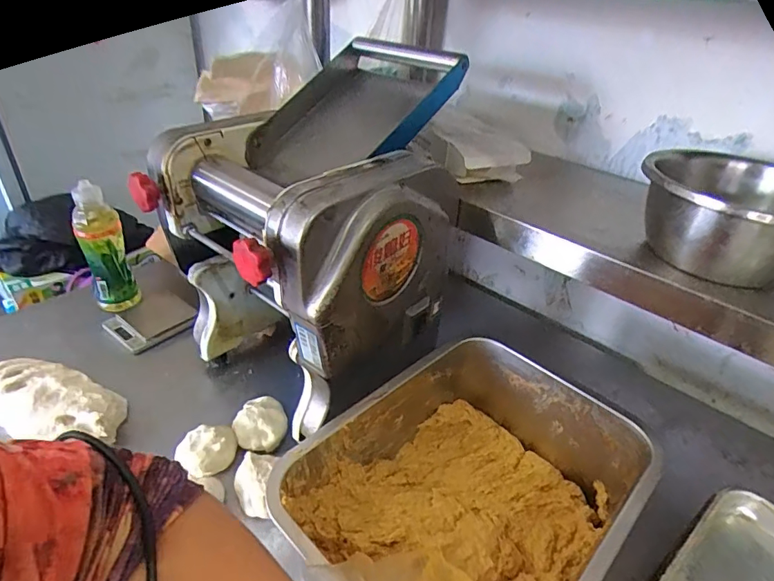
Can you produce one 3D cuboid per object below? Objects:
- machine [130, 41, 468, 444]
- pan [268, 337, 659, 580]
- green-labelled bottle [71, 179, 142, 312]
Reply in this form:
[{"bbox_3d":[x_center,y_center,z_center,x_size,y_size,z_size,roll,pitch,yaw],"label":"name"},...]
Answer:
[{"bbox_3d":[-0.078,-0.074,0.633,0.284,0.373,0.360,28,41,30],"label":"machine"},{"bbox_3d":[0.080,0.216,0.493,0.256,0.134,0.350,31,42,33],"label":"pan"},{"bbox_3d":[-0.475,-0.067,0.807,0.061,0.222,0.056,-3,35,-12],"label":"green-labelled bottle"}]

